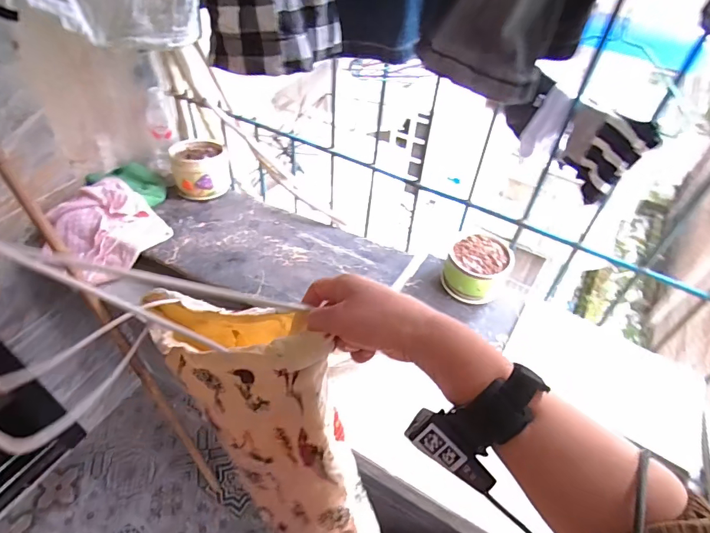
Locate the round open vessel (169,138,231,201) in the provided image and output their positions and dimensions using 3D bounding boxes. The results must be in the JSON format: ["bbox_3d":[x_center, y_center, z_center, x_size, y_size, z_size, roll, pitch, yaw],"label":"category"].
[{"bbox_3d":[-0.408,-0.263,1.156,0.142,0.103,0.162,-11,50,-14],"label":"round open vessel"}]

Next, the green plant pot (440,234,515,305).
[{"bbox_3d":[0.258,0.002,0.919,0.119,0.094,0.138,23,50,16],"label":"green plant pot"}]

